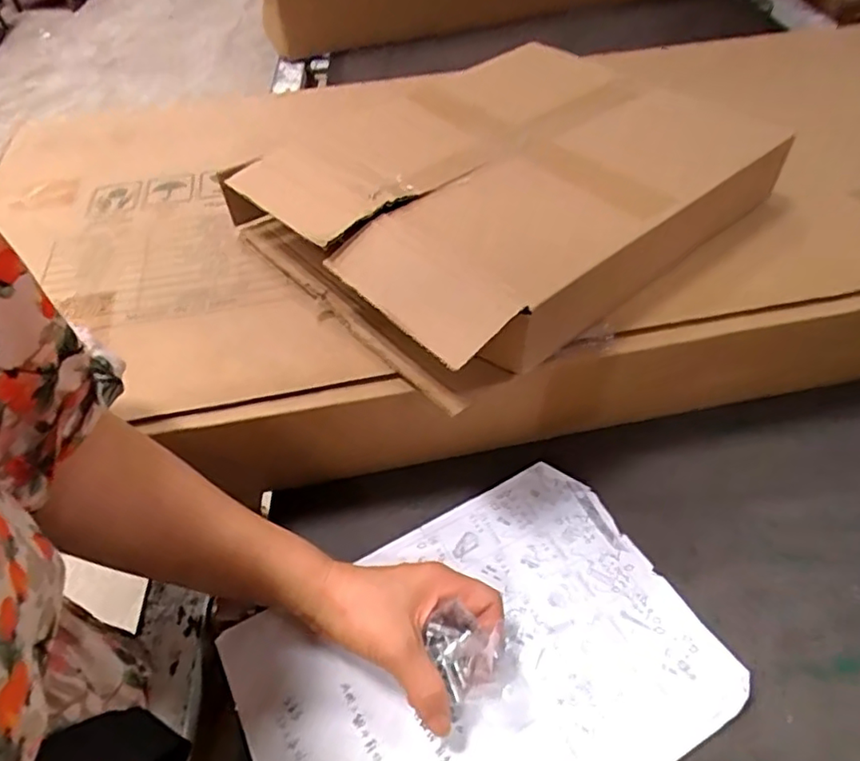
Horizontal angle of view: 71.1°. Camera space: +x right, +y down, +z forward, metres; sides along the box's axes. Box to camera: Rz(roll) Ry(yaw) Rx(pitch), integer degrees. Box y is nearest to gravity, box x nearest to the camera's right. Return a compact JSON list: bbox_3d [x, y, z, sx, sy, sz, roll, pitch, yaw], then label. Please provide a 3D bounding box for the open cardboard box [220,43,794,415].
[{"bbox_3d":[0.054,-0.153,0.488,0.344,0.073,0.285,-29,53,-22],"label":"open cardboard box"}]

